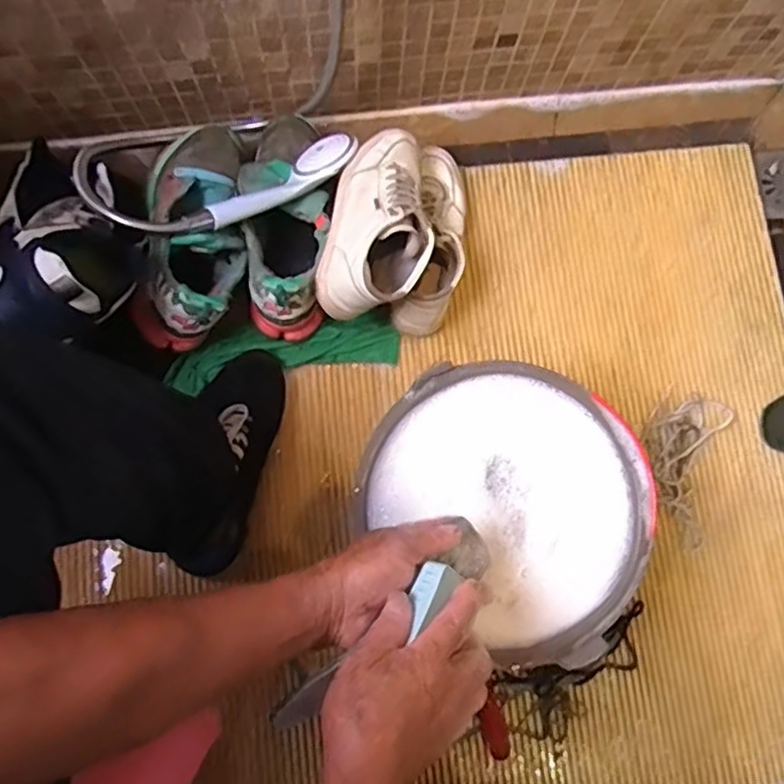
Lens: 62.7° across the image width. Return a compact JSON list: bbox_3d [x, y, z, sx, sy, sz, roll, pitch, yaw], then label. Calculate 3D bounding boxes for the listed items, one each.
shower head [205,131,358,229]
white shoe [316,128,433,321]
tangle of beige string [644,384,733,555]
[{"bbox_3d":[-0.123,-0.238,0.727,0.198,0.047,0.058,-39,82,-26],"label":"shower head"},{"bbox_3d":[-0.011,-0.195,0.707,0.111,0.084,0.223,10,80,-1],"label":"white shoe"},{"bbox_3d":[0.351,0.088,0.784,0.097,0.024,0.182,18,80,3],"label":"tangle of beige string"}]

